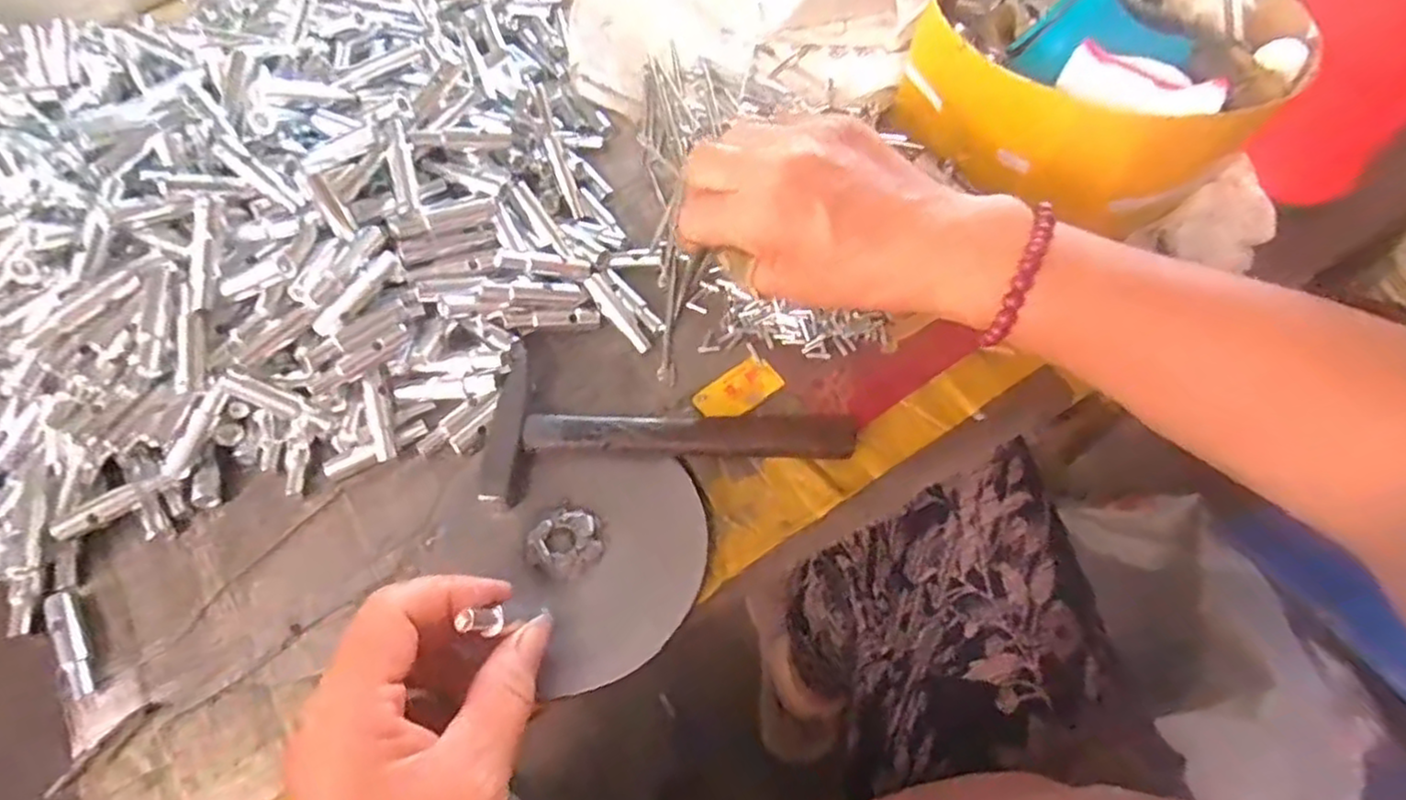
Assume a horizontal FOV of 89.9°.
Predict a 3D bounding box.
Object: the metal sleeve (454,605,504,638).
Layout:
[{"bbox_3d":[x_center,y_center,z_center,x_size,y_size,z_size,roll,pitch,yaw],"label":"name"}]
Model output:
[{"bbox_3d":[-0.083,0.084,0.266,0.006,0.020,0.009,-33,66,16],"label":"metal sleeve"}]

